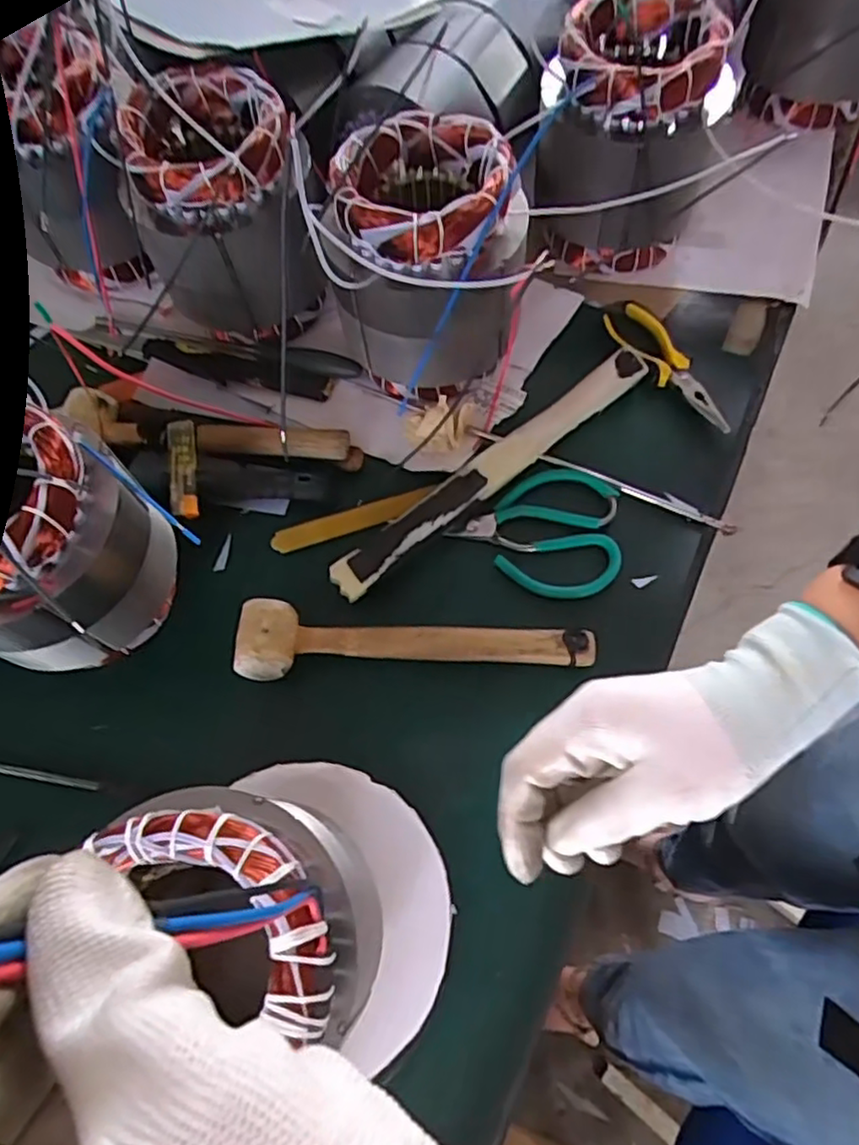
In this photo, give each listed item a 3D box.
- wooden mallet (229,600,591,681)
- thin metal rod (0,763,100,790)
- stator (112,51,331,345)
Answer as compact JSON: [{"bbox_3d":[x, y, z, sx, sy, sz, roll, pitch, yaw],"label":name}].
[{"bbox_3d":[-0.010,0.054,0.502,0.263,0.036,0.055,1,68,5],"label":"wooden mallet"},{"bbox_3d":[-0.306,0.148,0.500,0.130,0.005,0.007,8,67,6],"label":"thin metal rod"},{"bbox_3d":[-0.173,-0.307,0.590,0.137,0.176,0.136,-1,67,2],"label":"stator"}]

